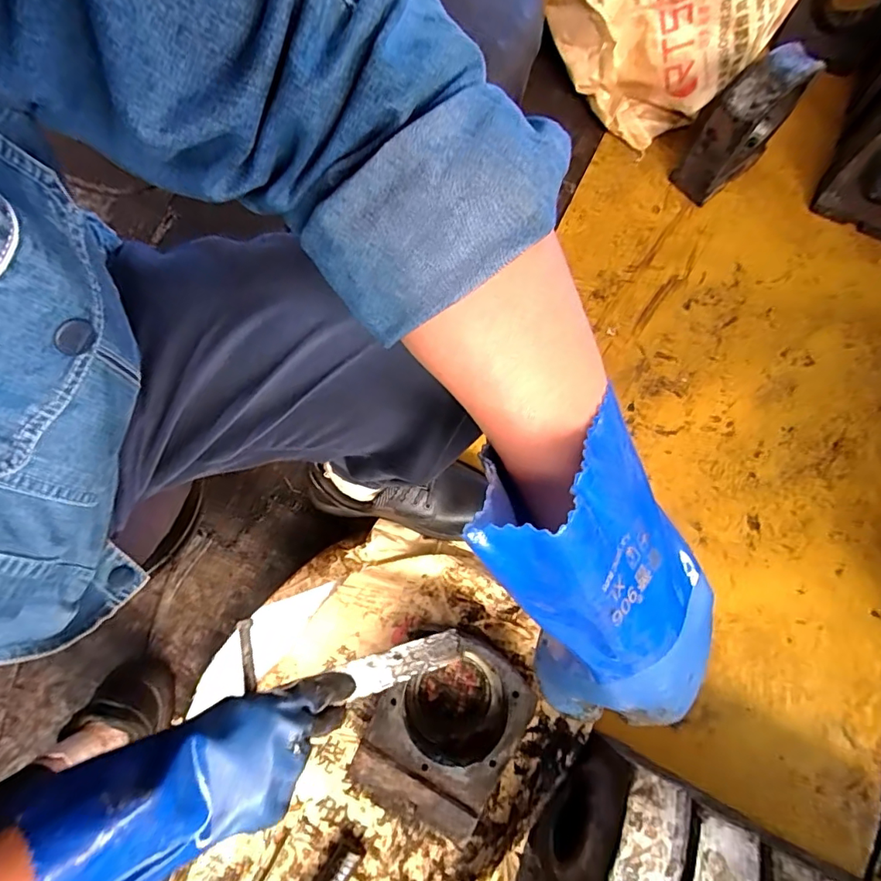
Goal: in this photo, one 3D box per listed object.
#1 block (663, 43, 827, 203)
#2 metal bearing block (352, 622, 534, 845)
[{"bbox_3d":[0.435,-0.458,0.737,0.142,0.196,0.071,-35,79,-10],"label":"block"},{"bbox_3d":[0.003,0.327,0.581,0.151,0.068,0.186,31,77,7],"label":"metal bearing block"}]

